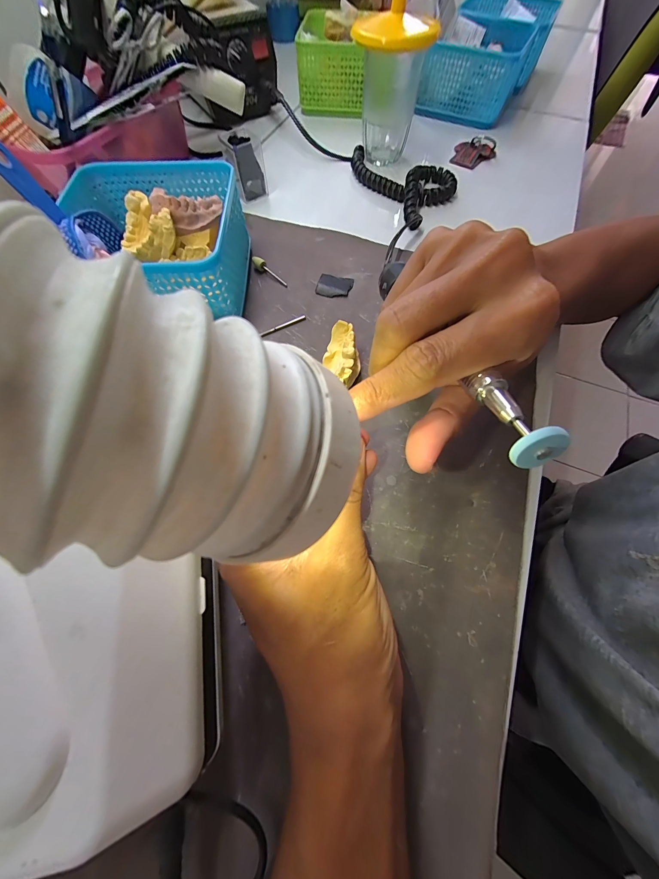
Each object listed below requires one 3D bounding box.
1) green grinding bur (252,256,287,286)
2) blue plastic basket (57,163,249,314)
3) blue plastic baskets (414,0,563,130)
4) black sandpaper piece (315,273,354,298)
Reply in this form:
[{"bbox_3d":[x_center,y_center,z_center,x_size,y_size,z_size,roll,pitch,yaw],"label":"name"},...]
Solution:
[{"bbox_3d":[-0.057,-0.160,0.272,0.044,0.008,0.008,40,72,15],"label":"green grinding bur"},{"bbox_3d":[-0.144,-0.161,0.243,0.135,0.063,0.129,-1,67,-1],"label":"blue plastic basket"},{"bbox_3d":[0.233,-0.556,0.416,0.125,0.064,0.260,24,69,10],"label":"blue plastic baskets"},{"bbox_3d":[0.005,-0.145,0.269,0.032,0.004,0.028,13,67,5],"label":"black sandpaper piece"}]

